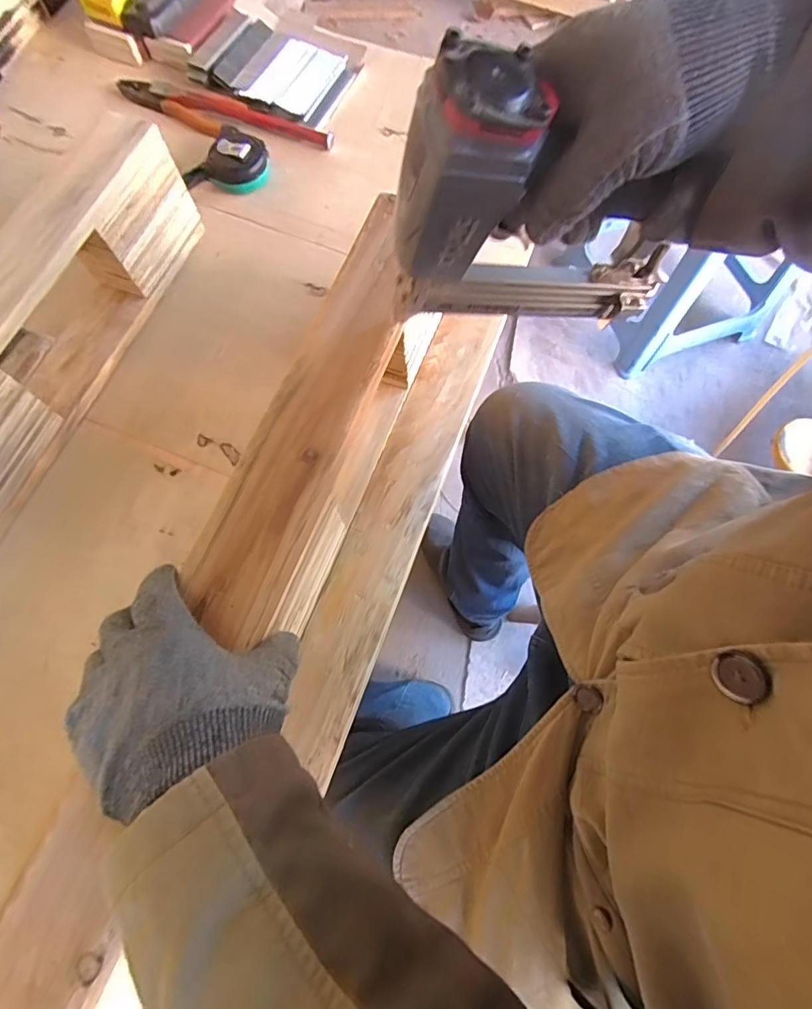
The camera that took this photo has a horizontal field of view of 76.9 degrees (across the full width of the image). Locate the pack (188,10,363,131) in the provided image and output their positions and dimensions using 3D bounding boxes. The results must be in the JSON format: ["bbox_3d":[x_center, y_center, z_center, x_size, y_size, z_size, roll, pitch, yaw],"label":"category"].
[{"bbox_3d":[-0.164,-0.546,0.638,0.180,0.041,0.127,25,73,9],"label":"pack"}]

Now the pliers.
[{"bbox_3d":[-0.228,-0.476,0.627,0.281,0.024,0.052,21,72,8],"label":"pliers"}]

